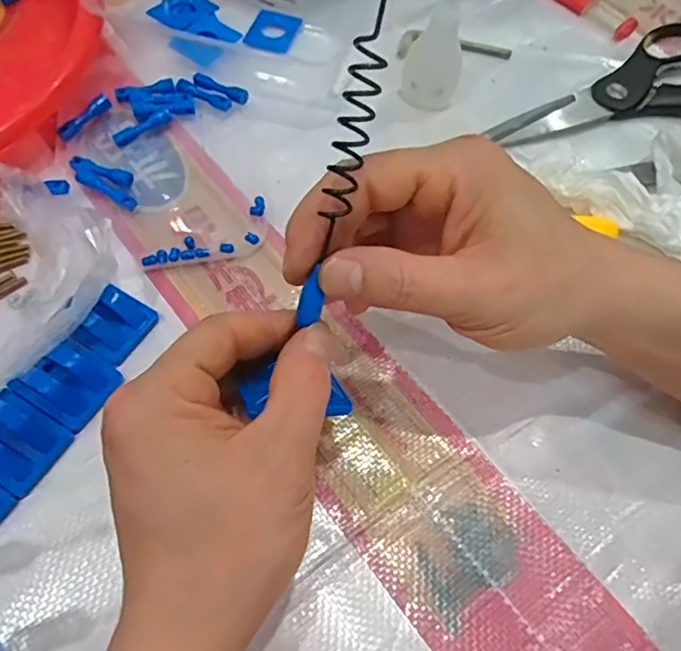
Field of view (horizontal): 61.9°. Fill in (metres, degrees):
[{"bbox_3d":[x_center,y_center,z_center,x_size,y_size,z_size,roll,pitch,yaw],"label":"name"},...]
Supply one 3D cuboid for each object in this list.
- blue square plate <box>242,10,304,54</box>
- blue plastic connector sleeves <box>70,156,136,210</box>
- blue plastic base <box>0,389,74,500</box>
[{"bbox_3d":[-0.047,-0.208,0.399,0.033,0.004,0.038,18,63,5],"label":"blue square plate"},{"bbox_3d":[-0.135,-0.083,0.328,0.048,0.011,0.019,26,64,9],"label":"blue plastic connector sleeves"},{"bbox_3d":[-0.149,0.052,0.256,0.040,0.011,0.033,30,65,11],"label":"blue plastic base"}]

